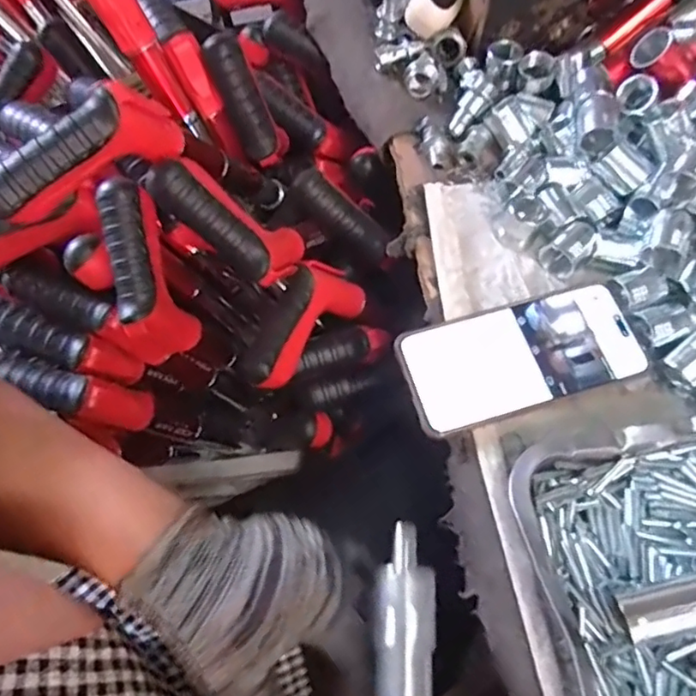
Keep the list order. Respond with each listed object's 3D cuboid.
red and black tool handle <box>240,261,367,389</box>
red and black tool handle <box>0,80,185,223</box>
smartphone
[{"bbox_3d":[-0.040,-0.020,0.496,0.050,0.058,0.129,35,69,15],"label":"red and black tool handle"},{"bbox_3d":[-0.169,-0.125,0.380,0.131,0.056,0.024,-39,70,-17],"label":"red and black tool handle"},{"bbox_3d":[0.115,0.004,0.402,0.156,0.006,0.075,-16,65,-8],"label":"smartphone"}]

